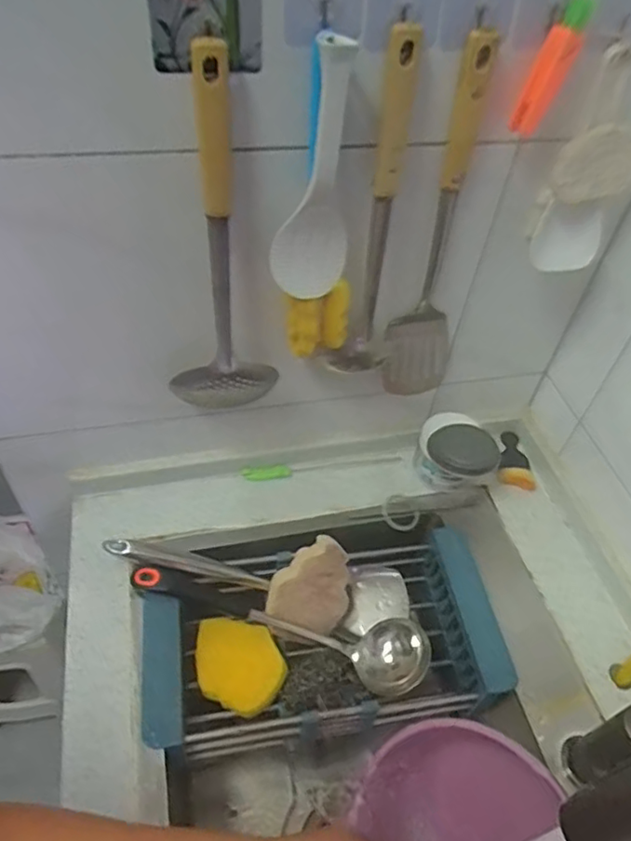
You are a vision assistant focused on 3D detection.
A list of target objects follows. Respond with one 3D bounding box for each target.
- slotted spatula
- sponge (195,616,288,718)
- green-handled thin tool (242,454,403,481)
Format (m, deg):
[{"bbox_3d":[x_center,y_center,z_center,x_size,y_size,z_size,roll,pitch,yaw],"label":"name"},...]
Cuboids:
[{"bbox_3d":[0.103,-0.158,0.575,0.090,0.369,0.033,-28,54,-18],"label":"slotted spatula"},{"bbox_3d":[-0.087,0.266,0.658,0.109,0.026,0.083,20,49,13],"label":"sponge"},{"bbox_3d":[0.012,0.060,0.779,0.209,0.017,0.017,-7,49,-11],"label":"green-handled thin tool"}]

